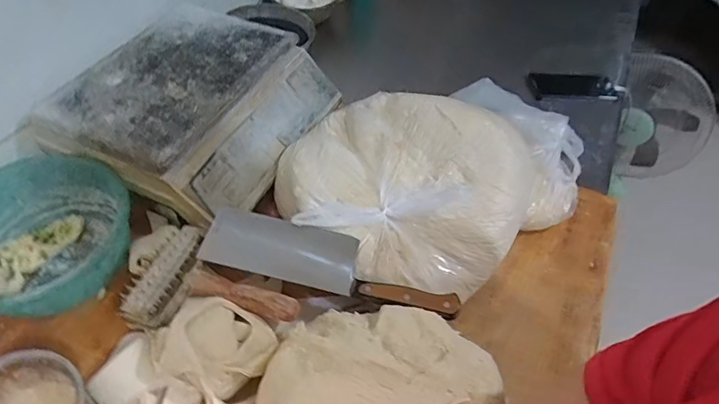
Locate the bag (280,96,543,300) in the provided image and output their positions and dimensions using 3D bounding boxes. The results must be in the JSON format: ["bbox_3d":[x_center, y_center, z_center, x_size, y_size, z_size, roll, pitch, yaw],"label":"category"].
[{"bbox_3d":[0.061,-0.030,0.584,0.322,0.111,0.258,27,55,17],"label":"bag"}]

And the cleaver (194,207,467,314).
[{"bbox_3d":[-0.033,0.070,0.532,0.291,0.029,0.072,11,52,6],"label":"cleaver"}]

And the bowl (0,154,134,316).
[{"bbox_3d":[-0.389,0.043,0.555,0.184,0.081,0.199,2,52,-2],"label":"bowl"}]

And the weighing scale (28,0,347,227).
[{"bbox_3d":[-0.240,-0.146,0.671,0.311,0.101,0.311,24,54,15],"label":"weighing scale"}]

